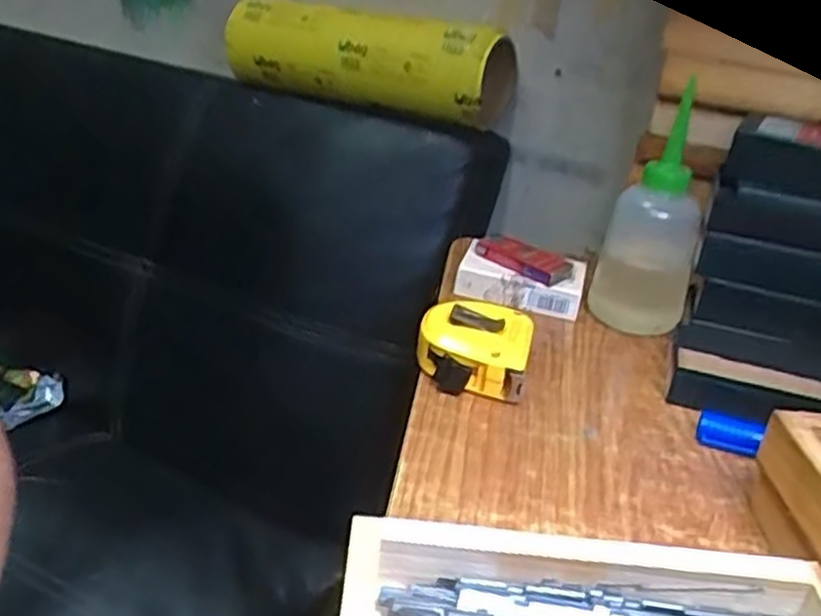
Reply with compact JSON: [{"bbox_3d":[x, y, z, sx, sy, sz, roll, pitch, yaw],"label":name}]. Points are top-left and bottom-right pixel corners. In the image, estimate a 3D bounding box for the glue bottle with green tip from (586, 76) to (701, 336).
[{"bbox_3d":[0.165,-0.057,0.523,0.062,0.169,0.050,15,29,16],"label":"glue bottle with green tip"}]

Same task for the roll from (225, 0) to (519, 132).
[{"bbox_3d":[-0.053,-0.273,0.833,0.327,0.098,0.108,16,30,17],"label":"roll"}]

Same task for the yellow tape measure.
[{"bbox_3d":[0.039,0.021,0.469,0.065,0.029,0.066,10,28,6],"label":"yellow tape measure"}]

